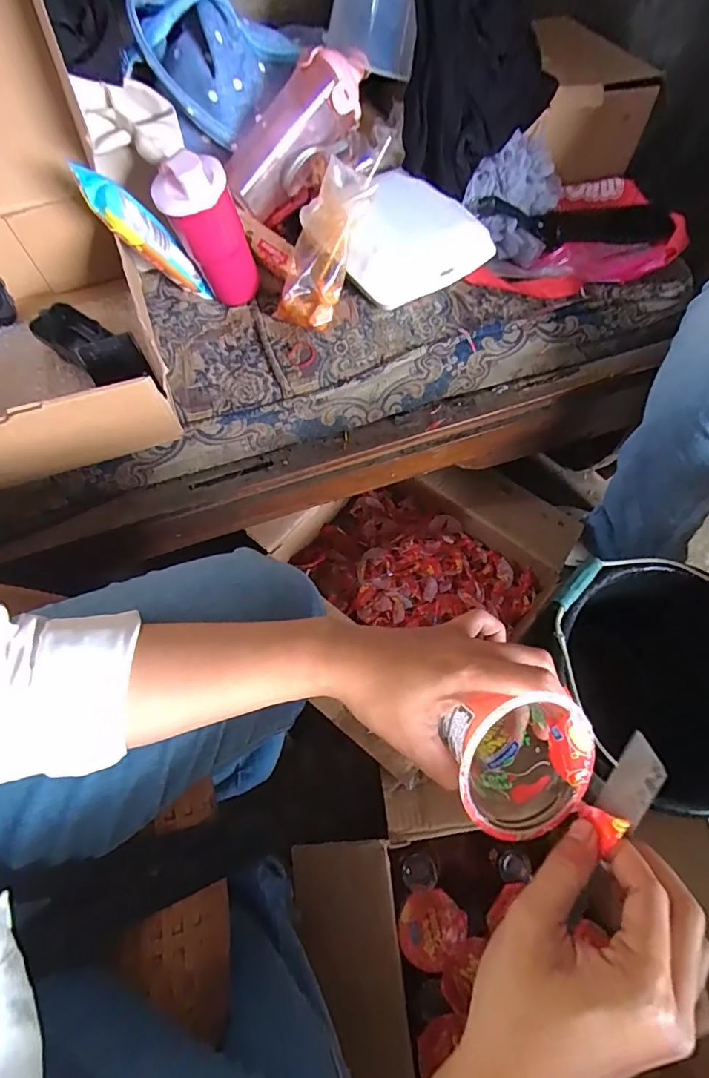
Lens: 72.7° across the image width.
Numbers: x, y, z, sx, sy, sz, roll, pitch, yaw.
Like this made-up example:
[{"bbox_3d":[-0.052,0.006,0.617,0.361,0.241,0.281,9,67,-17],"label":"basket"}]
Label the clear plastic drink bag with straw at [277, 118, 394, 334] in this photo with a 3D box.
[{"bbox_3d":[-0.036,-0.339,0.547,0.086,0.054,0.188,25,102,10],"label":"clear plastic drink bag with straw"}]

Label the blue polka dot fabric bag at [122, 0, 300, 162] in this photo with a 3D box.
[{"bbox_3d":[-0.170,-0.593,0.585,0.117,0.148,0.185,34,71,13],"label":"blue polka dot fabric bag"}]

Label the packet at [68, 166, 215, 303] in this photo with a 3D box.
[{"bbox_3d":[-0.212,-0.315,0.513,0.041,0.193,0.041,36,97,14],"label":"packet"}]

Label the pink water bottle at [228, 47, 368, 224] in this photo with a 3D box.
[{"bbox_3d":[-0.077,-0.499,0.590,0.206,0.068,0.084,-43,72,11],"label":"pink water bottle"}]

